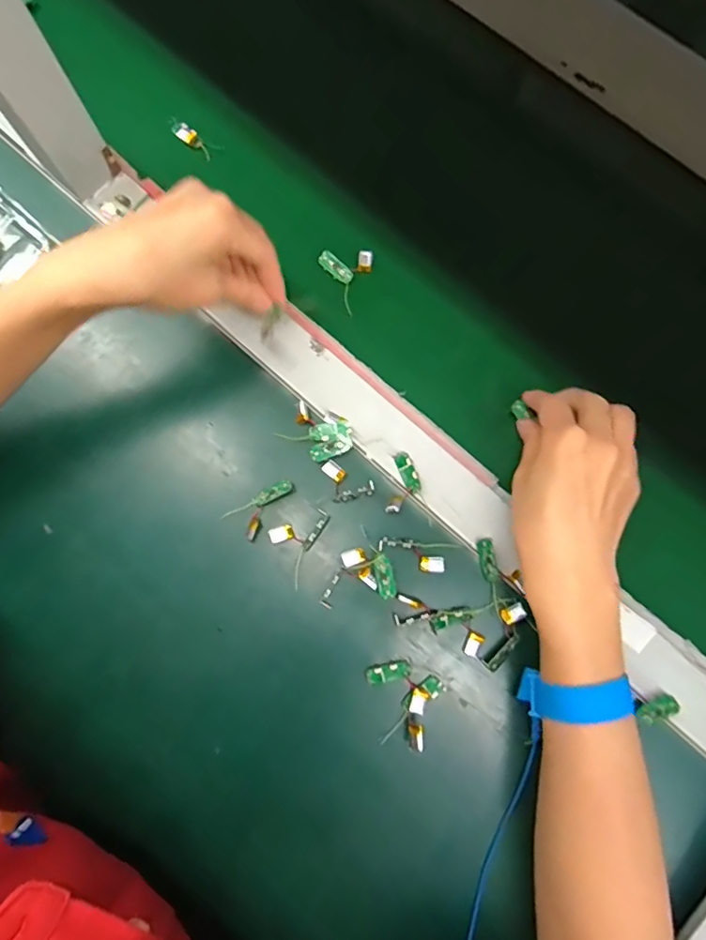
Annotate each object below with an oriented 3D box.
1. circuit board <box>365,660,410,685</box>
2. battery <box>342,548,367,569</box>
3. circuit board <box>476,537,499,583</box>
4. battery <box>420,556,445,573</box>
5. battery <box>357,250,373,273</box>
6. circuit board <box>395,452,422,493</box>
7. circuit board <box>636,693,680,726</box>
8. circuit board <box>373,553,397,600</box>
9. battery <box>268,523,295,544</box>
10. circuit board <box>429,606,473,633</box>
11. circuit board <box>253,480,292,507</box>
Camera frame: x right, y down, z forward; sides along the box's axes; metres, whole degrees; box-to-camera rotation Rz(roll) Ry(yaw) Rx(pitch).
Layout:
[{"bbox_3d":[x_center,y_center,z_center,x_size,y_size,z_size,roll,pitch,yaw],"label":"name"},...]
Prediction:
[{"bbox_3d":[0.022,0.129,0.338,0.028,0.004,0.012,-12,79,-2],"label":"circuit board"},{"bbox_3d":[0.001,0.058,0.351,0.016,0.004,0.010,-20,80,-3],"label":"battery"},{"bbox_3d":[0.089,0.059,0.349,0.011,0.006,0.028,-11,79,-2],"label":"circuit board"},{"bbox_3d":[0.052,0.062,0.350,0.016,0.004,0.011,0,79,0],"label":"battery"},{"bbox_3d":[0.009,-0.160,0.409,0.011,0.010,0.013,3,79,1],"label":"battery"},{"bbox_3d":[0.038,0.001,0.362,0.010,0.004,0.029,-24,80,-4],"label":"circuit board"},{"bbox_3d":[0.191,0.150,0.333,0.025,0.014,0.004,-30,119,-9],"label":"circuit board"},{"bbox_3d":[0.020,0.070,0.347,0.012,0.004,0.028,-15,80,-3],"label":"circuit board"},{"bbox_3d":[-0.048,0.043,0.354,0.016,0.004,0.011,-23,80,-4],"label":"battery"},{"bbox_3d":[0.063,0.096,0.343,0.028,0.004,0.011,-17,80,-3],"label":"circuit board"},{"bbox_3d":[-0.054,0.016,0.360,0.027,0.004,0.009,-27,80,-5],"label":"circuit board"}]

